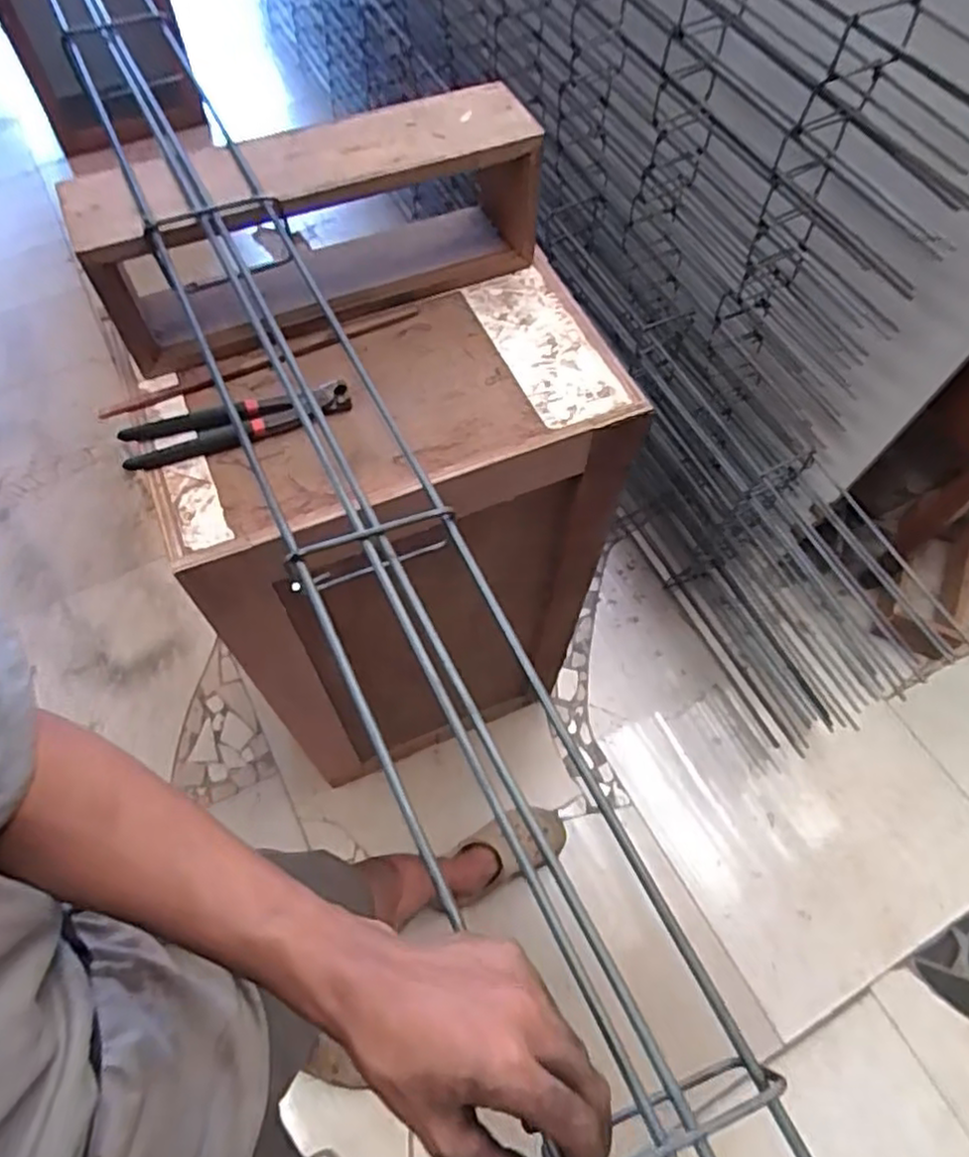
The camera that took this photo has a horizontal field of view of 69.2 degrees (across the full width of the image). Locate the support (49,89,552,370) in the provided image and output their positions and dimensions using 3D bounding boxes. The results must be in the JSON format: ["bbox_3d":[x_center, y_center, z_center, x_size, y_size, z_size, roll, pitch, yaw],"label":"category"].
[{"bbox_3d":[-0.166,-0.367,0.728,0.449,0.160,0.125,-24,65,-14],"label":"support"}]

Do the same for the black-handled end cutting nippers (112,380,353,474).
[{"bbox_3d":[-0.242,-0.153,0.690,0.219,0.021,0.048,-17,63,-10],"label":"black-handled end cutting nippers"}]

